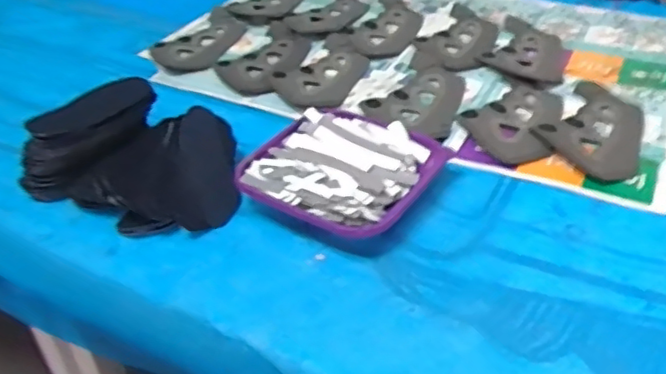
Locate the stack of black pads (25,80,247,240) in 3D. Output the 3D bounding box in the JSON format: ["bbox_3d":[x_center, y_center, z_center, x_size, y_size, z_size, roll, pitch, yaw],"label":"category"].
[{"bbox_3d":[-0.192,-0.030,0.652,0.197,0.088,0.162,19,43,25],"label":"stack of black pads"}]

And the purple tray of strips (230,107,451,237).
[{"bbox_3d":[0.013,-0.019,0.676,0.179,0.044,0.180,22,44,28],"label":"purple tray of strips"}]

